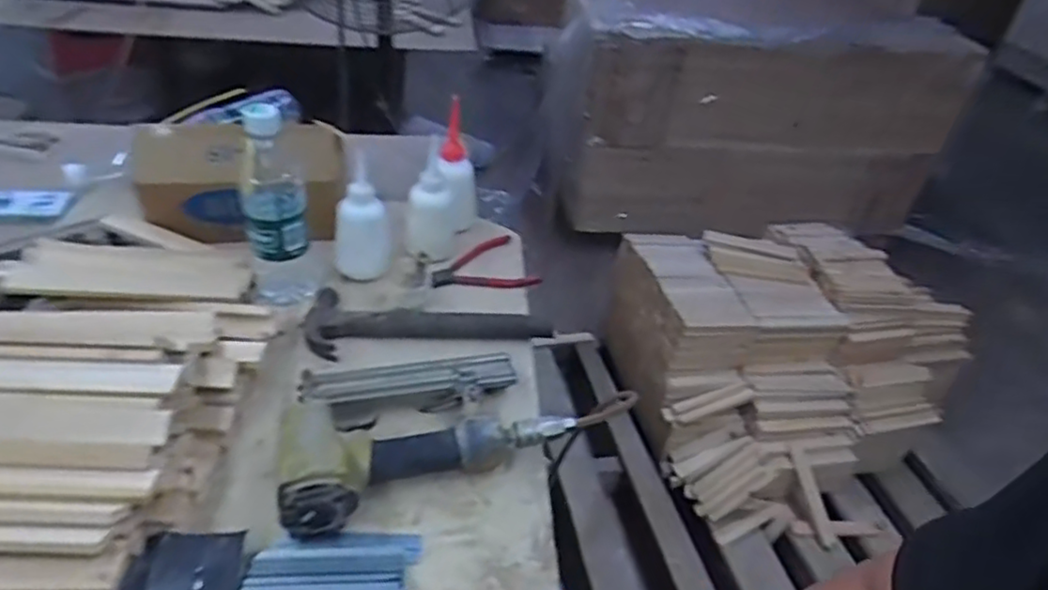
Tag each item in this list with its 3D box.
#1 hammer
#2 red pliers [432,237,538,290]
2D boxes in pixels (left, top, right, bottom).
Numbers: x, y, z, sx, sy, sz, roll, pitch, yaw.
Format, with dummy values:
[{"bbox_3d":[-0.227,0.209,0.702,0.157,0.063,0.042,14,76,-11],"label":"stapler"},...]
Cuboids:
[{"bbox_3d":[-0.109,0.037,0.740,0.266,0.024,0.086,7,36,1],"label":"hammer"},{"bbox_3d":[-0.046,-0.044,0.865,0.132,0.012,0.109,5,36,-2],"label":"red pliers"}]

